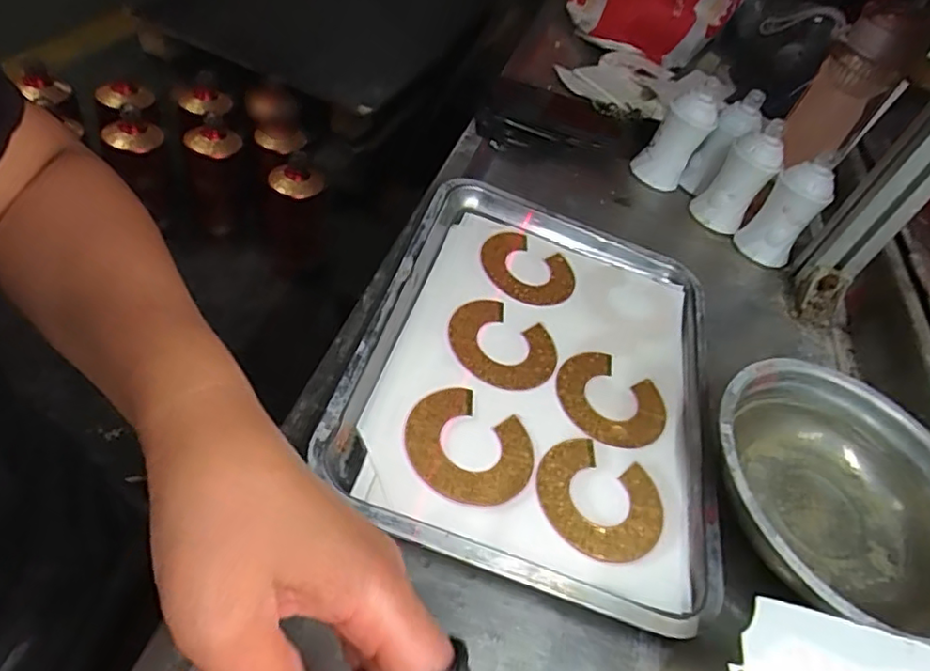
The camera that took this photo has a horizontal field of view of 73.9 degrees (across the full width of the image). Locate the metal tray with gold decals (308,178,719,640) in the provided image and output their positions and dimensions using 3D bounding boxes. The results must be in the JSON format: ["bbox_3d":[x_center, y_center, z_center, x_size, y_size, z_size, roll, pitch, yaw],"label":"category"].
[{"bbox_3d":[0.062,0.018,0.460,0.254,0.017,0.338,21,44,-3],"label":"metal tray with gold decals"}]

